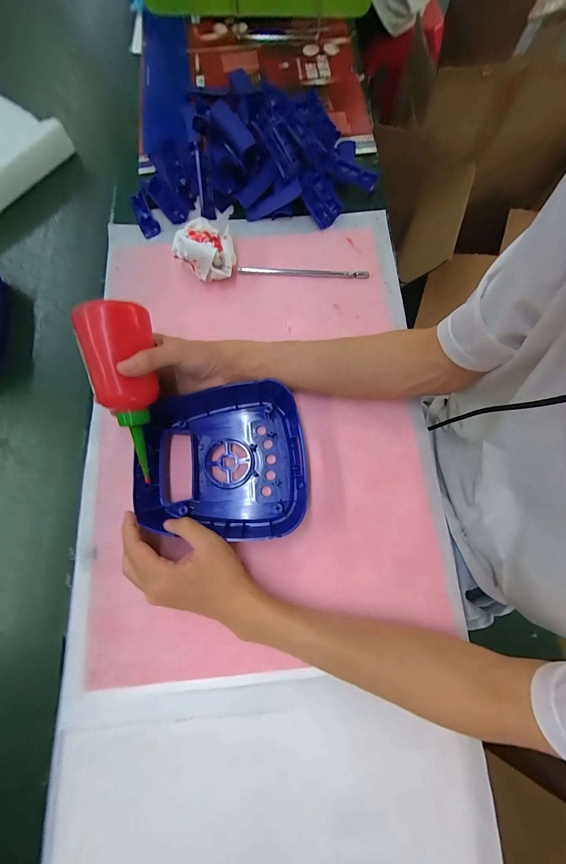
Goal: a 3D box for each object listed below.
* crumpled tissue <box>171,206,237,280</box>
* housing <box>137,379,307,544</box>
[{"bbox_3d":[-0.101,-0.235,0.417,0.077,0.058,0.066,-7,74,-2],"label":"crumpled tissue"},{"bbox_3d":[-0.066,0.031,0.350,0.177,0.039,0.164,-6,74,-2],"label":"housing"}]

